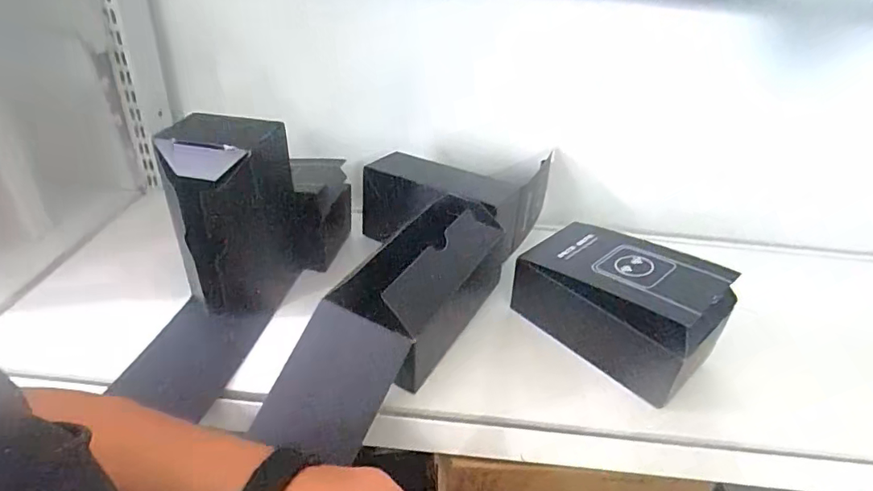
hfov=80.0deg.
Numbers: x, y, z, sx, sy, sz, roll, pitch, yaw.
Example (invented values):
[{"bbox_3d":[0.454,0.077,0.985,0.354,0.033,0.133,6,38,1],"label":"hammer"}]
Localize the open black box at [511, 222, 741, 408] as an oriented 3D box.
[{"bbox_3d":[0.180,0.059,0.515,0.190,0.115,0.103,29,41,31],"label":"open black box"}]

